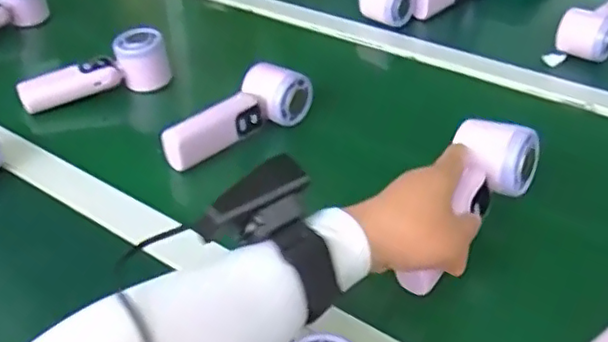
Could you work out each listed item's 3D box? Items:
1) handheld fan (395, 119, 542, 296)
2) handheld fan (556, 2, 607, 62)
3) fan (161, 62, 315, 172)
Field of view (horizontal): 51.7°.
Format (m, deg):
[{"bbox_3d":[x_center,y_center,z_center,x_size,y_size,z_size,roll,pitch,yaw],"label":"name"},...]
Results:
[{"bbox_3d":[0.125,0.026,0.488,0.061,0.048,0.168,25,66,31],"label":"handheld fan"},{"bbox_3d":[0.382,-0.191,0.810,0.064,0.055,0.154,23,43,30],"label":"handheld fan"},{"bbox_3d":[-0.068,-0.061,0.640,0.173,0.057,0.048,-25,42,-28],"label":"fan"}]

